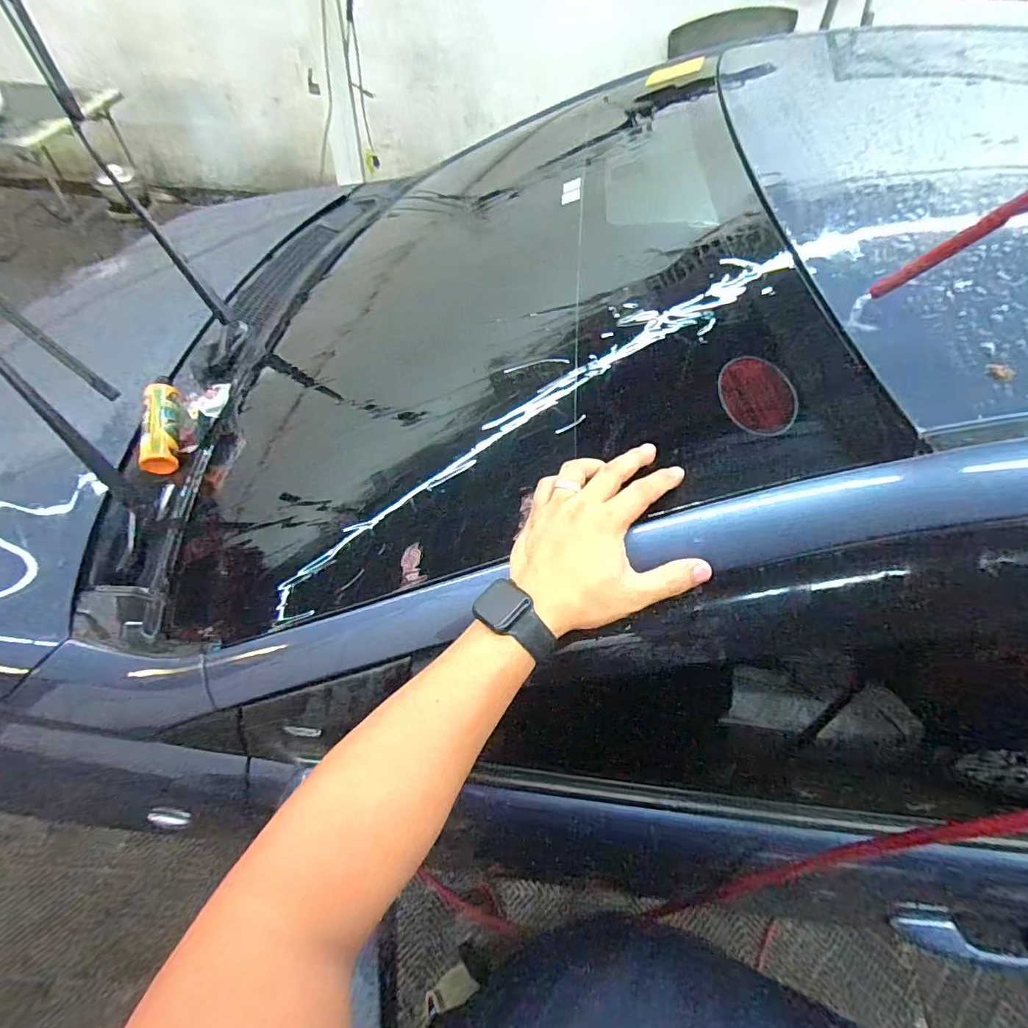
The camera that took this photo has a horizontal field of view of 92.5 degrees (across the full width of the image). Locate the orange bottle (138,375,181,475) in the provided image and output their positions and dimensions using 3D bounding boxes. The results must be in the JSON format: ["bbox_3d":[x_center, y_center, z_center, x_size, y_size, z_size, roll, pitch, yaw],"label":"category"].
[{"bbox_3d":[-0.588,-0.157,0.816,0.053,0.045,0.211,-13,57,-13],"label":"orange bottle"}]

